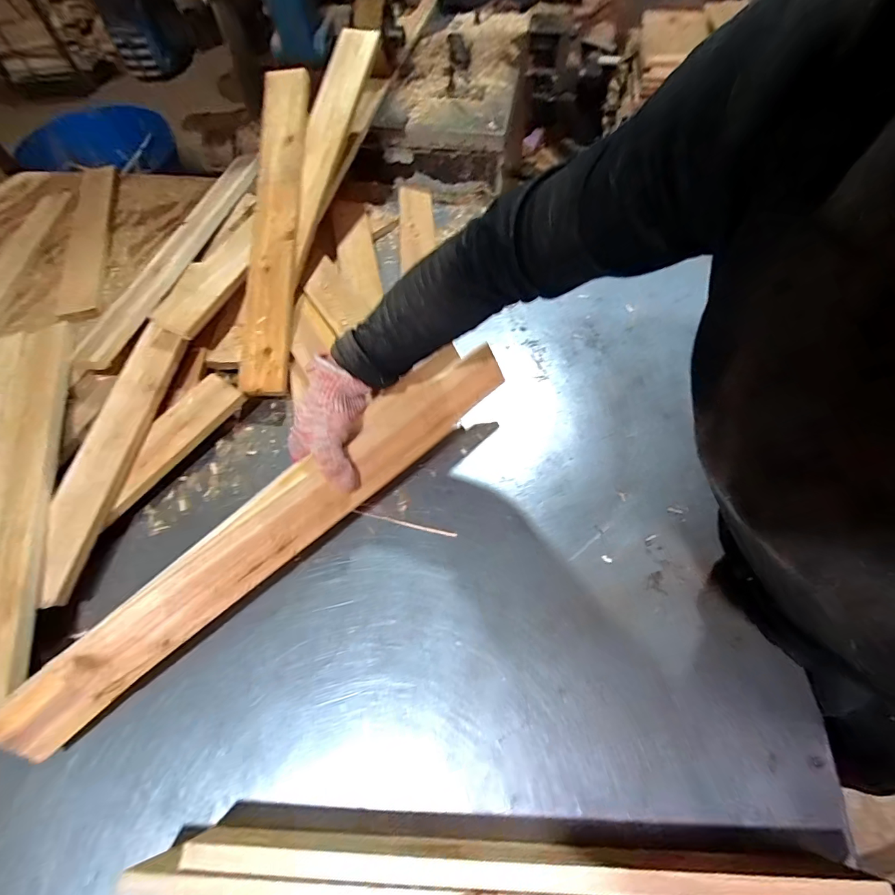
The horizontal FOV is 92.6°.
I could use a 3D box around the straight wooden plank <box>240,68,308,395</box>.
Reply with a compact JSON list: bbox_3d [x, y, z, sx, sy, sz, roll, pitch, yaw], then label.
[{"bbox_3d":[-0.237,-0.305,0.587,0.065,0.026,0.467,0,80,1],"label":"straight wooden plank"}]

